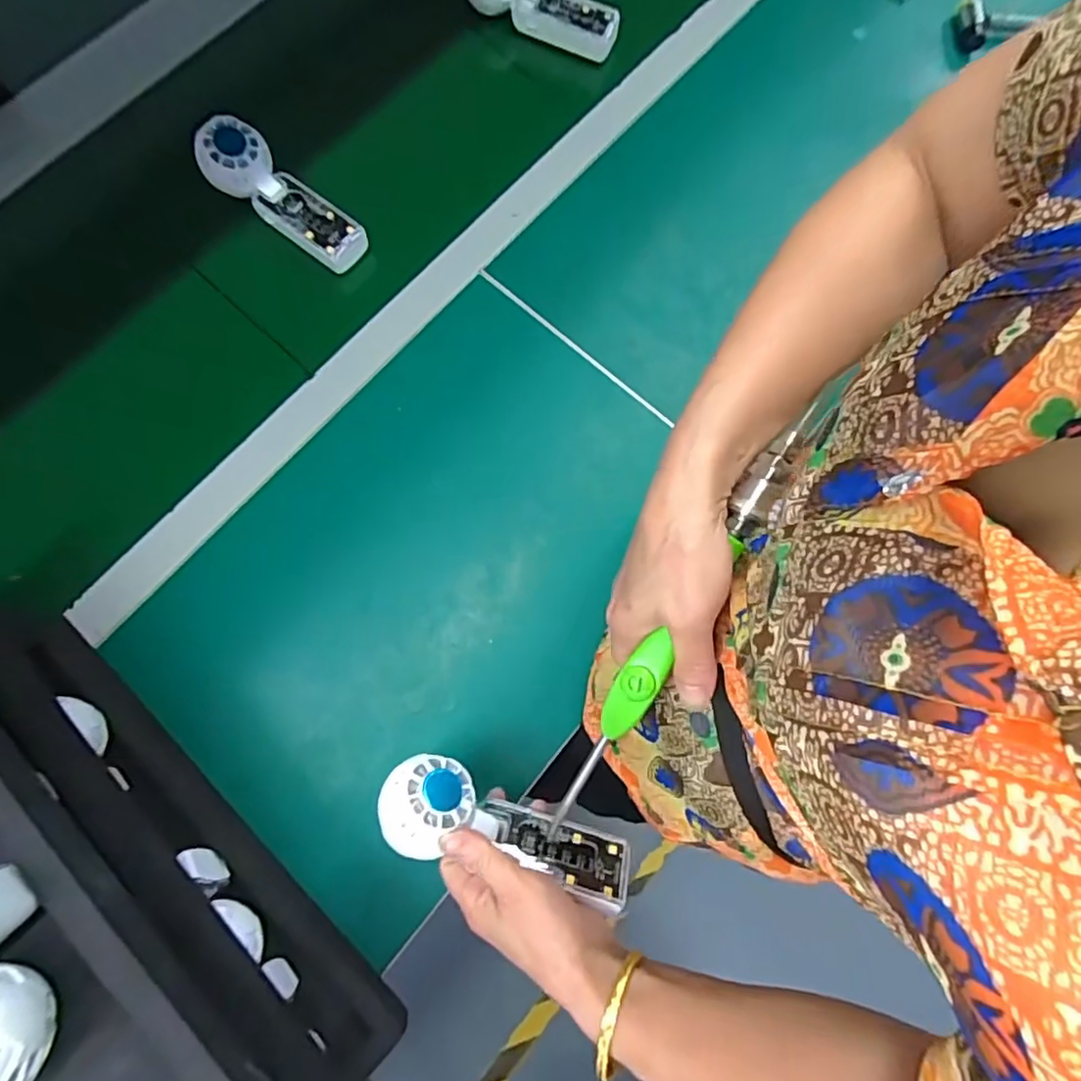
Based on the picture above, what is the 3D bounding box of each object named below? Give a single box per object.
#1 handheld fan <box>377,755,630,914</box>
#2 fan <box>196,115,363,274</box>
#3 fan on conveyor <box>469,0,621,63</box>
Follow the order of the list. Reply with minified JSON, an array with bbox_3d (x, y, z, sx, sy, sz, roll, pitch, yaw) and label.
[{"bbox_3d":[-0.025,0.200,0.402,0.172,0.046,0.059,24,41,-9],"label":"handheld fan"},{"bbox_3d":[-0.239,-0.321,0.552,0.161,0.054,0.055,38,80,6],"label":"fan"},{"bbox_3d":[0.000,-0.568,0.627,0.169,0.055,0.043,23,79,-9],"label":"fan on conveyor"}]

